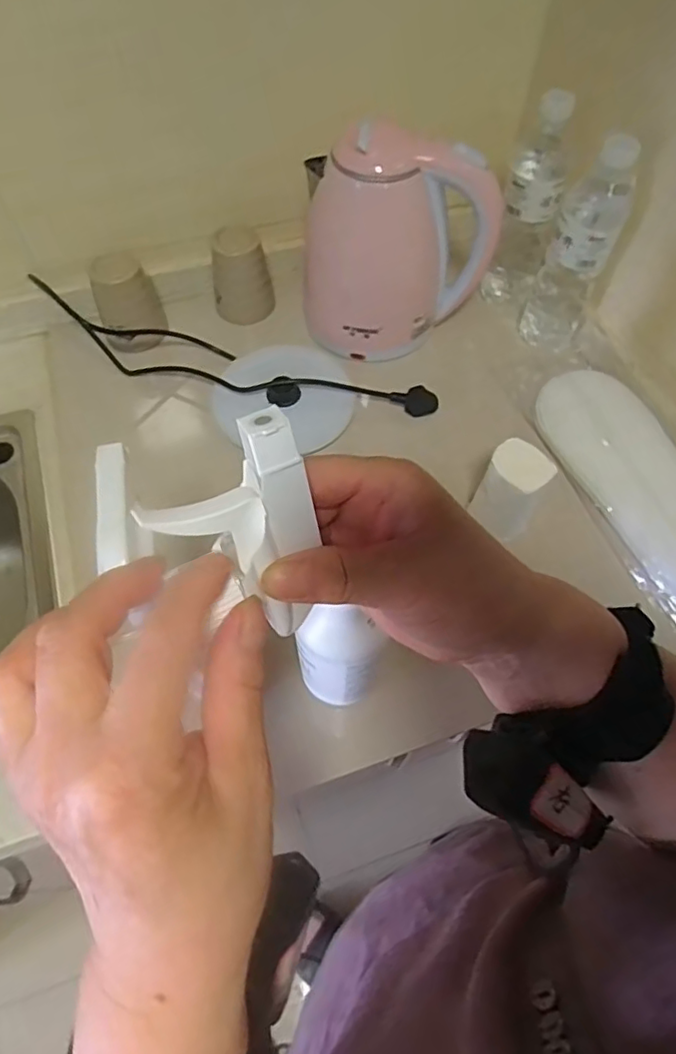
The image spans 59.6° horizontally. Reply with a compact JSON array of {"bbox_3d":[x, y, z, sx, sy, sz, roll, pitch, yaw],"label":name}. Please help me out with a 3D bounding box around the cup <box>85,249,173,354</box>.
[{"bbox_3d":[-0.241,-0.261,0.677,0.069,0.100,0.072,0,59,-1],"label":"cup"}]

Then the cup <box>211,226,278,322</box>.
[{"bbox_3d":[-0.114,-0.303,0.702,0.069,0.091,0.069,-6,60,-4],"label":"cup"}]

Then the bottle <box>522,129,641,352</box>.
[{"bbox_3d":[0.248,-0.281,0.618,0.067,0.217,0.070,20,61,11],"label":"bottle"}]

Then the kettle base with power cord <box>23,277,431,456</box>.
[{"bbox_3d":[-0.117,-0.182,0.654,0.426,0.053,0.141,25,62,13],"label":"kettle base with power cord"}]

